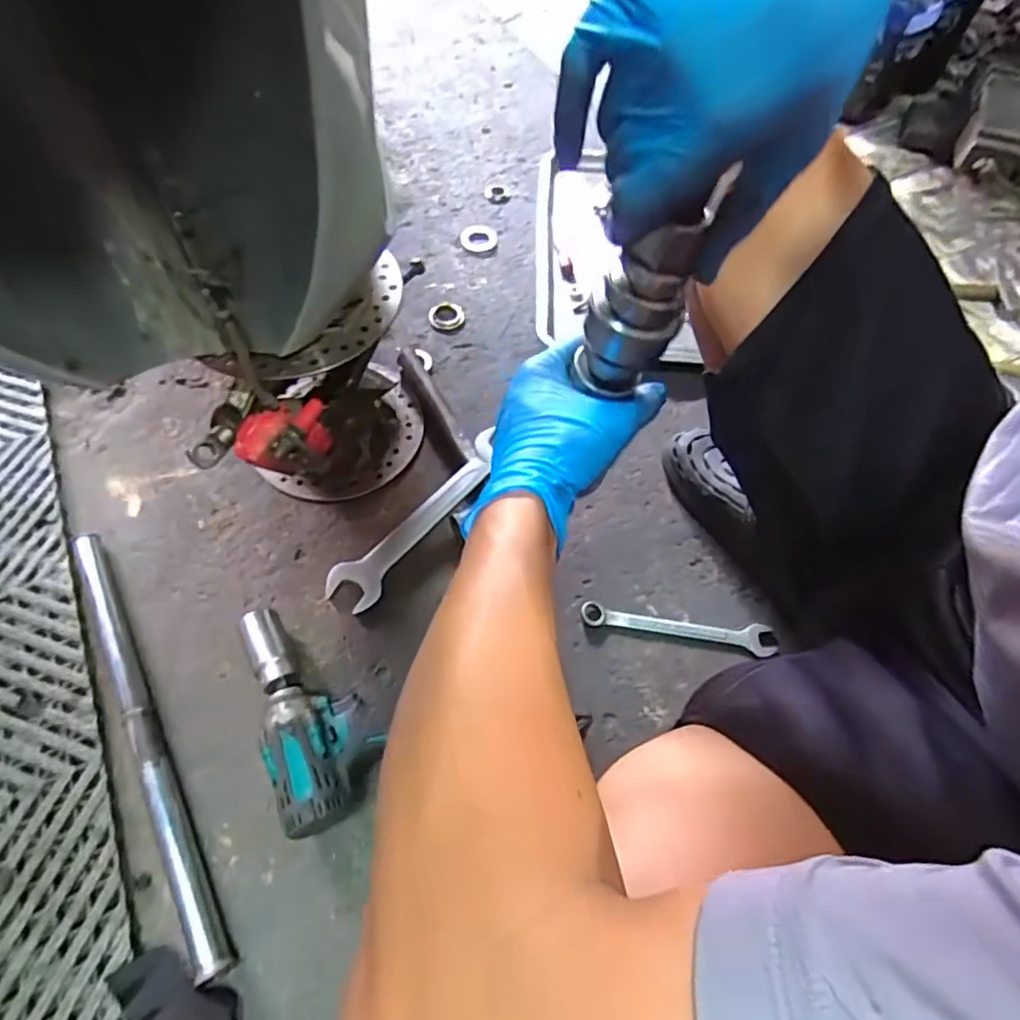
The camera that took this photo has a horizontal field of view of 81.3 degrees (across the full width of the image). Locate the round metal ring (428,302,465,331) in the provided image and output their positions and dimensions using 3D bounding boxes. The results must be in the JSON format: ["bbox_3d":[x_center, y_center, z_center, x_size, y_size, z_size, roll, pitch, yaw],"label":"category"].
[{"bbox_3d":[-0.090,-0.278,0.846,0.049,0.007,0.045,1,60,-2],"label":"round metal ring"}]

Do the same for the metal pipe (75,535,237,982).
[{"bbox_3d":[-0.345,0.200,0.555,0.030,0.023,0.433,-28,65,-18],"label":"metal pipe"}]

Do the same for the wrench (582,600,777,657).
[{"bbox_3d":[0.181,0.126,0.640,0.204,0.008,0.032,8,60,2],"label":"wrench"}]

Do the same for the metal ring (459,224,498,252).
[{"bbox_3d":[-0.049,-0.426,0.929,0.057,0.010,0.057,1,60,-2],"label":"metal ring"}]

